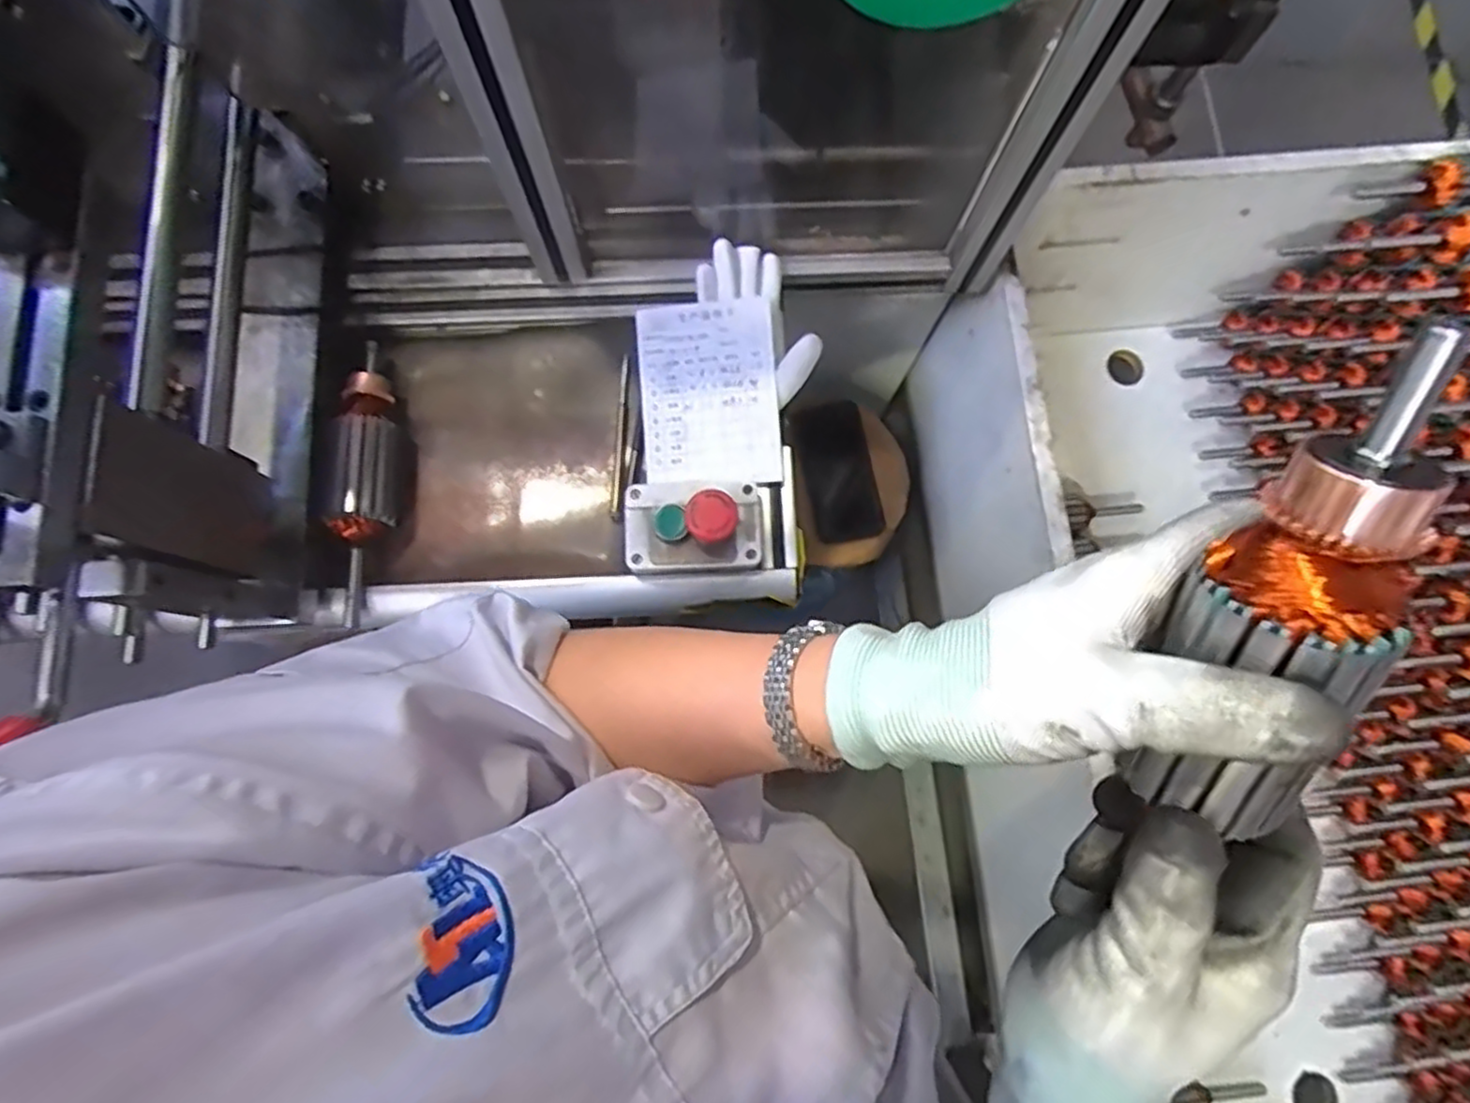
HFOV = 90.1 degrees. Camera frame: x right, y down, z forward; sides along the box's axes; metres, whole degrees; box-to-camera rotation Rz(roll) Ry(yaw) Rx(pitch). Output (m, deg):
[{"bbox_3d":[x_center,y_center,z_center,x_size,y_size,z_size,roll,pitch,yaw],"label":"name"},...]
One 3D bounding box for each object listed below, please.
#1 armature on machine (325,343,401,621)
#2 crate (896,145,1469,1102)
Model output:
[{"bbox_3d":[-0.288,-0.057,0.571,0.042,0.051,0.214,-3,78,-2],"label":"armature on machine"},{"bbox_3d":[0.557,0.136,0.732,0.579,0.345,1.032,-4,78,-2],"label":"crate"}]

